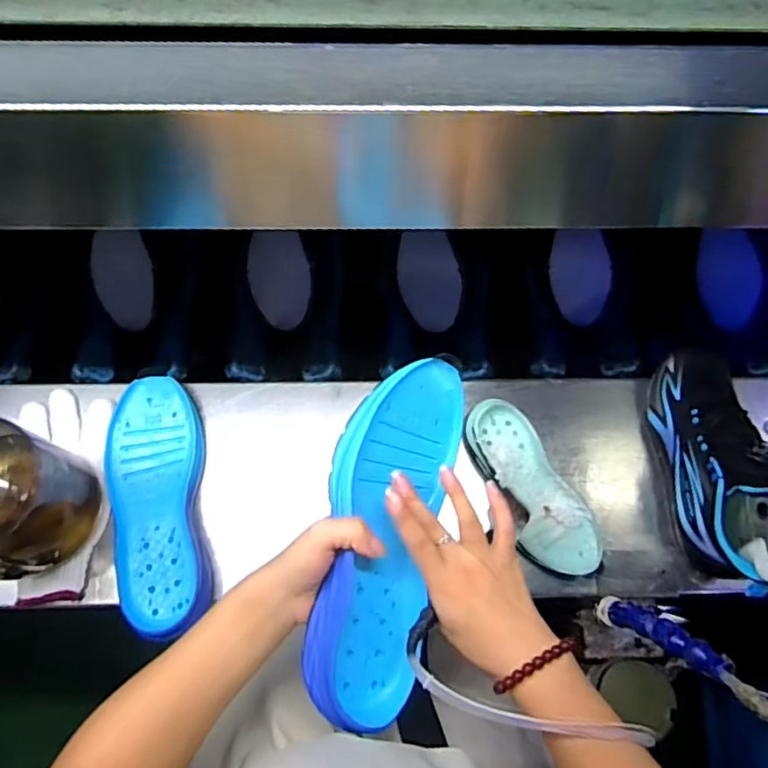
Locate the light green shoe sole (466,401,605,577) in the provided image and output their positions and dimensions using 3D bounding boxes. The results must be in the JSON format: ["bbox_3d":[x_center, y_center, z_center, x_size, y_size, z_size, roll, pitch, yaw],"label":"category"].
[{"bbox_3d":[0.152,0.110,0.609,0.080,0.035,0.197,-26,73,-11],"label":"light green shoe sole"}]

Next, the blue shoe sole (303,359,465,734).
[{"bbox_3d":[0.002,0.105,0.427,0.096,0.042,0.256,19,78,-34],"label":"blue shoe sole"}]

